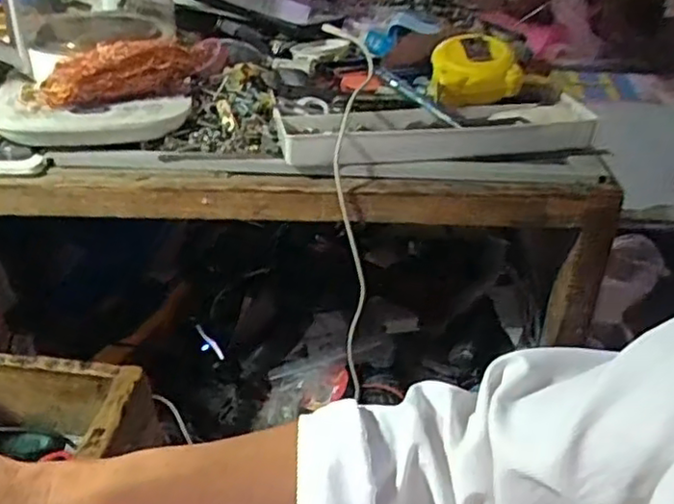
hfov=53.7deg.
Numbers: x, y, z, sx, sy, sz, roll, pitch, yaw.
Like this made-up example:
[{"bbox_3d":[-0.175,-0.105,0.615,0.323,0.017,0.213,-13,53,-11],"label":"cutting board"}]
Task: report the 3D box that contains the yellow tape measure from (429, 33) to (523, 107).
[{"bbox_3d":[0.124,-0.163,0.592,0.077,0.036,0.084,9,36,10],"label":"yellow tape measure"}]

